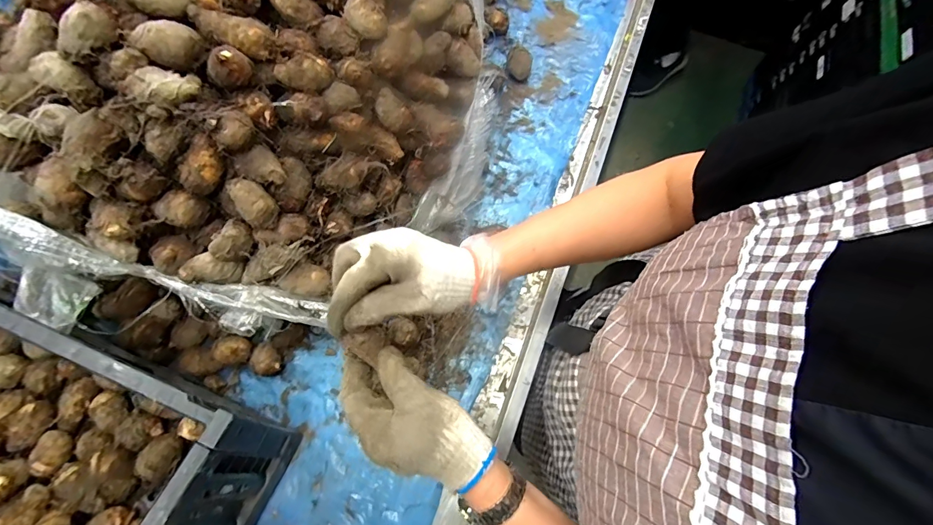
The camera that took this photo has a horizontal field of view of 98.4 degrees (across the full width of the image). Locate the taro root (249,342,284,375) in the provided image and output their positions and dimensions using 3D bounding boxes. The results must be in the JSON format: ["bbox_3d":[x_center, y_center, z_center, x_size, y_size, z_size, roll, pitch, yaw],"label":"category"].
[{"bbox_3d":[-0.264,0.131,0.538,0.034,0.031,0.042,-38,79,-11],"label":"taro root"}]

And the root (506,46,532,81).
[{"bbox_3d":[0.088,-0.330,0.674,0.039,0.041,0.047,10,74,0],"label":"root"}]

